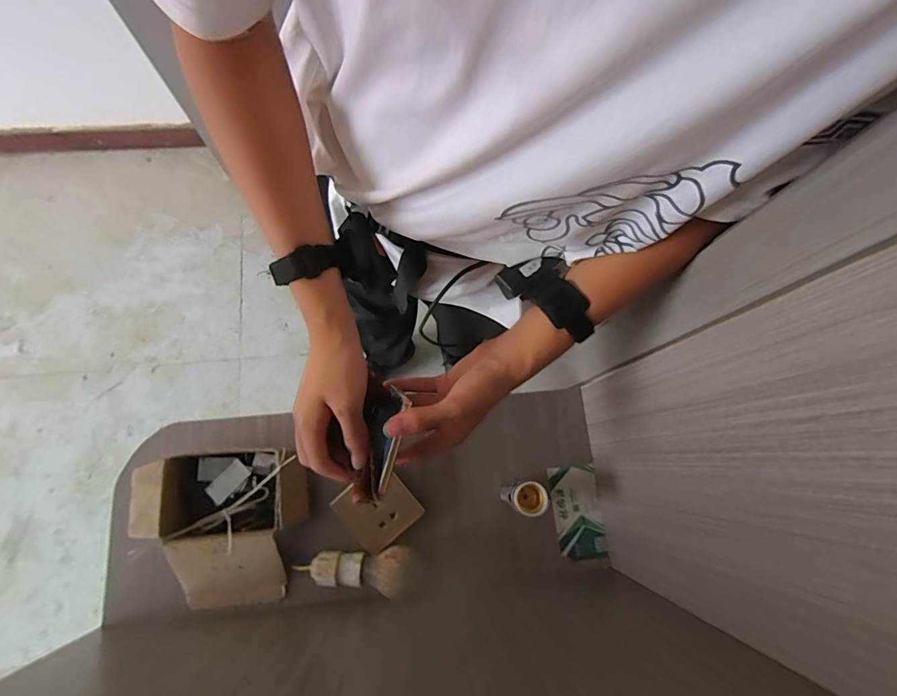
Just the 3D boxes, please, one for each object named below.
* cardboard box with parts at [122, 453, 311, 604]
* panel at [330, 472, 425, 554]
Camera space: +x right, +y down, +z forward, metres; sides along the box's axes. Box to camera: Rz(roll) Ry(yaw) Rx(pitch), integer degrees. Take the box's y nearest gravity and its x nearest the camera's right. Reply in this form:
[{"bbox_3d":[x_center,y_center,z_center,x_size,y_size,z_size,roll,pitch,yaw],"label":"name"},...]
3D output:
[{"bbox_3d":[-0.271,0.222,0.544,0.195,0.074,0.184,-4,76,-2],"label":"cardboard box with parts"},{"bbox_3d":[-0.089,0.201,0.564,0.081,0.005,0.086,-40,88,-17],"label":"panel"}]

